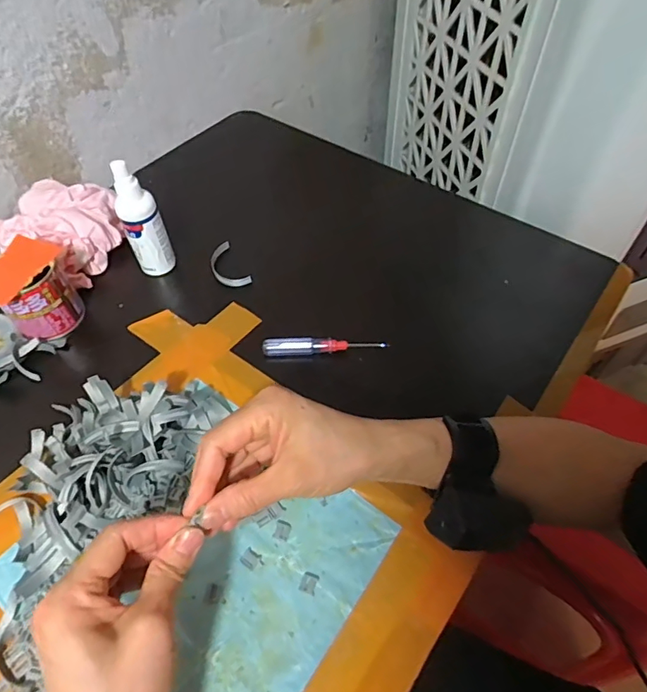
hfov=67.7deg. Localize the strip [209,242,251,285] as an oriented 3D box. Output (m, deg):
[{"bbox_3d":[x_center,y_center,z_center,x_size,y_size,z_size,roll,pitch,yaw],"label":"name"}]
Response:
[{"bbox_3d":[-0.109,-0.089,0.543,0.031,0.008,0.070,-24,57,-15],"label":"strip"}]

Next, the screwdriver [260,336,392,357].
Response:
[{"bbox_3d":[0.001,-0.001,0.473,0.118,0.015,0.014,0,54,1],"label":"screwdriver"}]

